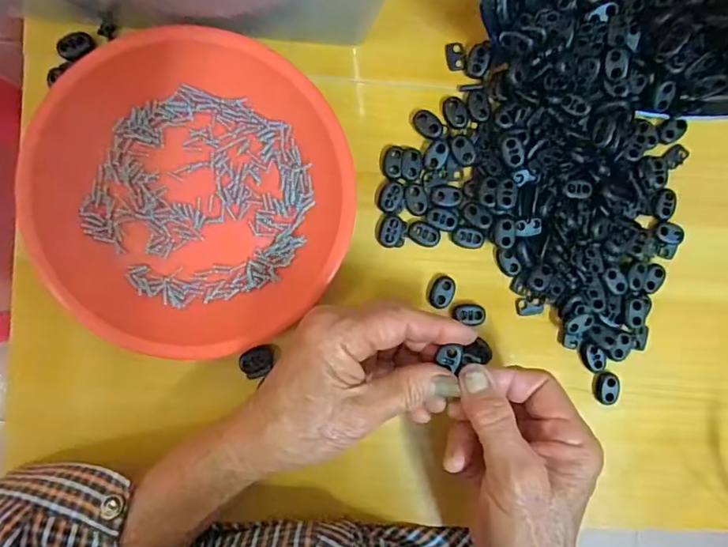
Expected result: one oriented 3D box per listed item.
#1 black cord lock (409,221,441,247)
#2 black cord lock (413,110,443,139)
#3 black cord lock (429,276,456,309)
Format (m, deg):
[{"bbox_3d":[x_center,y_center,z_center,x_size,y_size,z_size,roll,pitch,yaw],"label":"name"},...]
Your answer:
[{"bbox_3d":[0.041,-0.026,0.337,0.022,0.004,0.013,30,88,-5],"label":"black cord lock"},{"bbox_3d":[0.042,-0.099,0.335,0.014,0.005,0.021,-42,94,-3],"label":"black cord lock"},{"bbox_3d":[0.053,0.013,0.339,0.015,0.005,0.022,18,89,-5],"label":"black cord lock"}]

